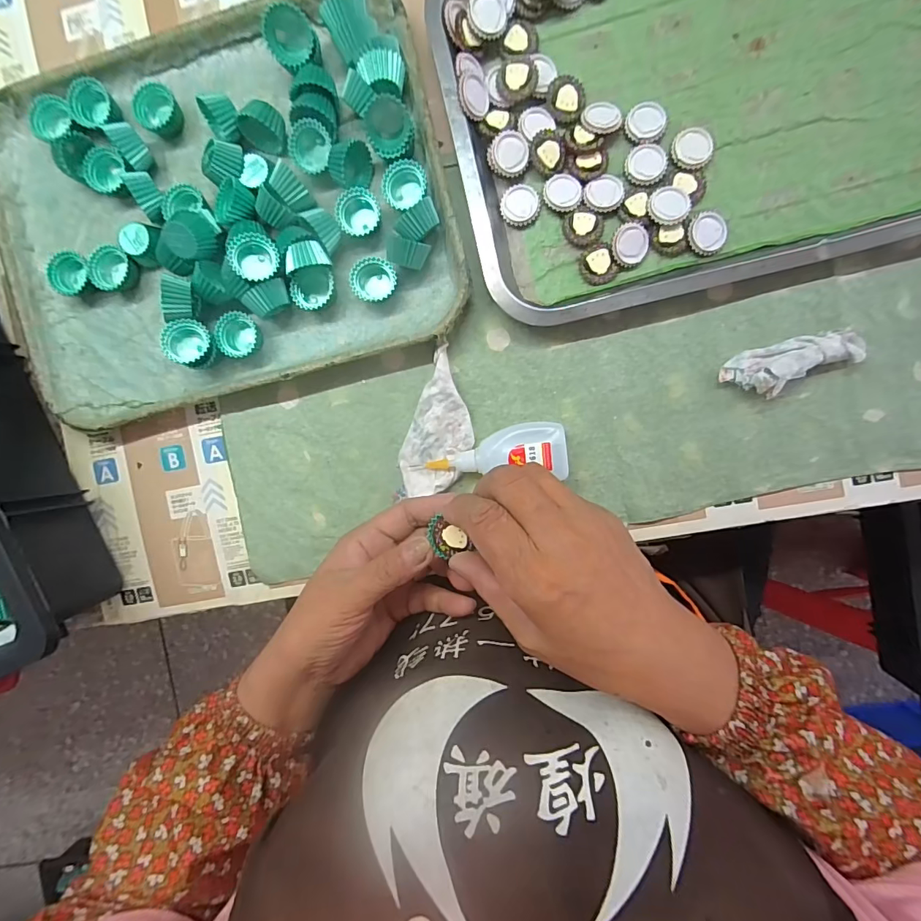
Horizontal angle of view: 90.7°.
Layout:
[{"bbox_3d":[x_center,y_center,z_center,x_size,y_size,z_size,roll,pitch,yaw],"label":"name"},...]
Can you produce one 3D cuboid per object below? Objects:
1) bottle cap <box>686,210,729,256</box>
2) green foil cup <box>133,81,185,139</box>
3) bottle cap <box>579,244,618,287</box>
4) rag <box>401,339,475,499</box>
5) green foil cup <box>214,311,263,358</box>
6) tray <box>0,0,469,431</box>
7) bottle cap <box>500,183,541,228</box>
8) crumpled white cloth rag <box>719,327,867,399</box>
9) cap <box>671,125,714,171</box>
[{"bbox_3d":[0.172,-0.157,0.315,0.028,0.008,0.029,0,93,5],"label":"bottle cap"},{"bbox_3d":[-0.221,-0.257,0.335,0.030,0.016,0.030,0,93,5],"label":"green foil cup"},{"bbox_3d":[0.098,-0.139,0.323,0.024,0.004,0.027,-26,91,6],"label":"bottle cap"},{"bbox_3d":[-0.013,-0.024,0.340,0.048,0.013,0.106,22,95,3],"label":"rag"},{"bbox_3d":[-0.165,-0.093,0.341,0.031,0.019,0.030,0,93,5],"label":"green foil cup"},{"bbox_3d":[-0.179,-0.179,0.331,0.334,0.032,0.256,-13,92,6],"label":"tray"},{"bbox_3d":[0.043,-0.183,0.326,0.027,0.005,0.028,0,93,5],"label":"bottle cap"},{"bbox_3d":[0.231,-0.067,0.314,0.092,0.020,0.033,-14,92,6],"label":"crumpled white cloth rag"},{"bbox_3d":[0.160,-0.215,0.312,0.026,0.008,0.030,20,95,4],"label":"cap"}]

